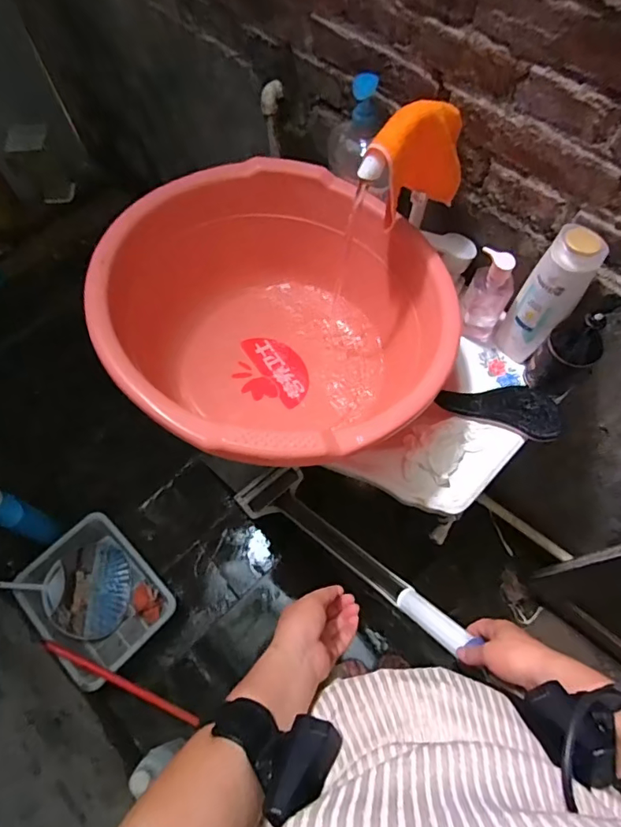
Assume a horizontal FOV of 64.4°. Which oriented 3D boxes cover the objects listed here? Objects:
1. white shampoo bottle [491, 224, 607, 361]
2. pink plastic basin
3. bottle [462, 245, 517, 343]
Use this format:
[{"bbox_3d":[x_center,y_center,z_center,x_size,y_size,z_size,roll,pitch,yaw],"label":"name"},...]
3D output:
[{"bbox_3d":[0.320,-0.153,0.676,0.073,0.210,0.065,29,71,15],"label":"white shampoo bottle"},{"bbox_3d":[-0.038,-0.129,0.686,0.452,0.239,0.429,-1,66,3],"label":"pink plastic basin"},{"bbox_3d":[0.258,-0.168,0.719,0.062,0.159,0.050,24,70,13],"label":"bottle"}]

